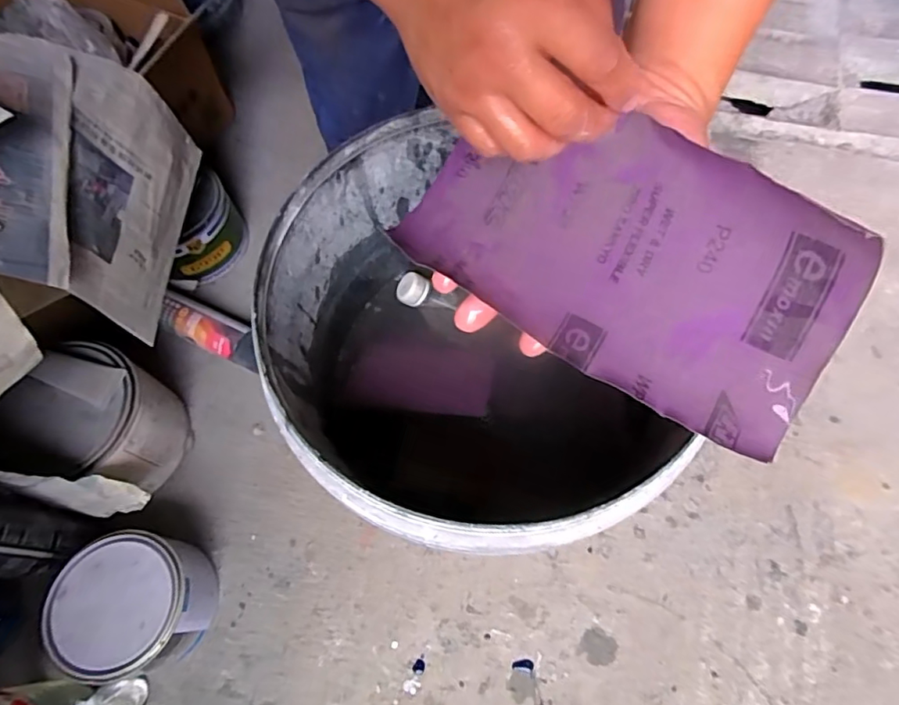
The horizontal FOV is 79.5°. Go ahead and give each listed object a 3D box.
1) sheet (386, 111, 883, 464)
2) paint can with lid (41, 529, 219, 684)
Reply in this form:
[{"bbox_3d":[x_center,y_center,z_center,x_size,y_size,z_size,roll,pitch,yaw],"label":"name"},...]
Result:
[{"bbox_3d":[0.081,-0.056,0.270,0.229,0.052,0.121,35,93,19],"label":"sheet"},{"bbox_3d":[-0.320,0.259,0.557,0.124,0.090,0.128,-1,66,2],"label":"paint can with lid"}]

